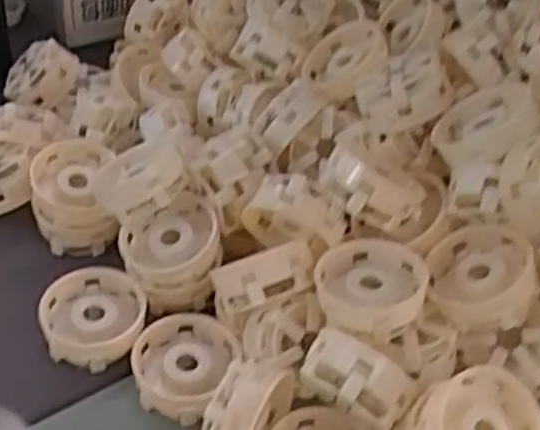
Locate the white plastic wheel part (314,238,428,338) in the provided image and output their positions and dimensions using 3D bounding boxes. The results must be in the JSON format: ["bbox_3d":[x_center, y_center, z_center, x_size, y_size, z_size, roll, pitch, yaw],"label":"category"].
[{"bbox_3d":[0.062,0.044,0.471,0.066,0.029,0.066,4,42,-4],"label":"white plastic wheel part"}]

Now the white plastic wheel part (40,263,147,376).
[{"bbox_3d":[-0.117,0.069,0.511,0.066,0.032,0.064,-7,43,-16],"label":"white plastic wheel part"}]

